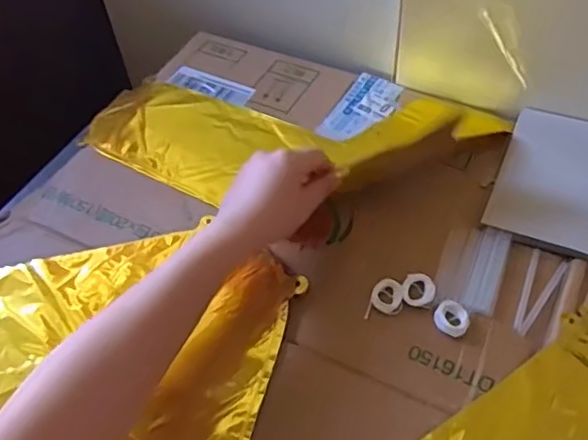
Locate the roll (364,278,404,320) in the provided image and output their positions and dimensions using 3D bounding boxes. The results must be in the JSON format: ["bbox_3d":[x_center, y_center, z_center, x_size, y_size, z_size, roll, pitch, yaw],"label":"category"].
[{"bbox_3d":[0.073,0.063,0.483,0.026,0.004,0.038,13,53,13],"label":"roll"}]

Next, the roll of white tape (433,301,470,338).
[{"bbox_3d":[0.122,0.075,0.470,0.027,0.007,0.026,-2,51,2],"label":"roll of white tape"}]

